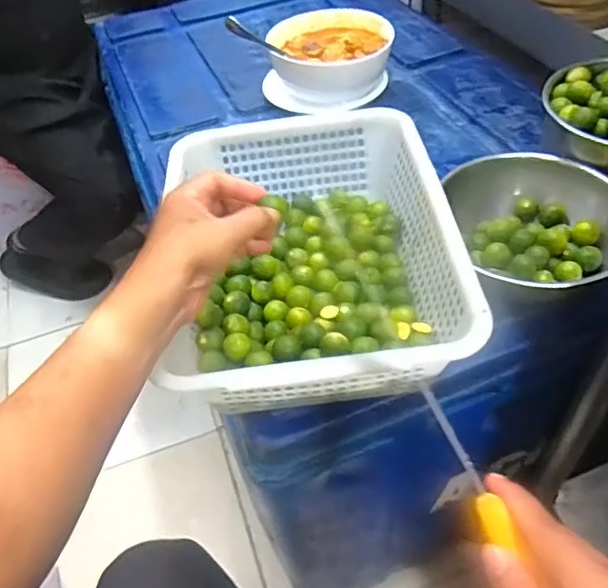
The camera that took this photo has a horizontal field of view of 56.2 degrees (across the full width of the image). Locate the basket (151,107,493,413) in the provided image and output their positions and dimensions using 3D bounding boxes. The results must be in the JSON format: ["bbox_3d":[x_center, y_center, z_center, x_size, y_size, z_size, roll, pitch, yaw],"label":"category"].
[{"bbox_3d":[0.011,-0.040,0.566,0.245,0.111,0.335,-10,47,-3],"label":"basket"}]

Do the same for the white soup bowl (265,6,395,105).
[{"bbox_3d":[0.039,-0.359,0.873,0.179,0.084,0.172,-3,47,4],"label":"white soup bowl"}]

